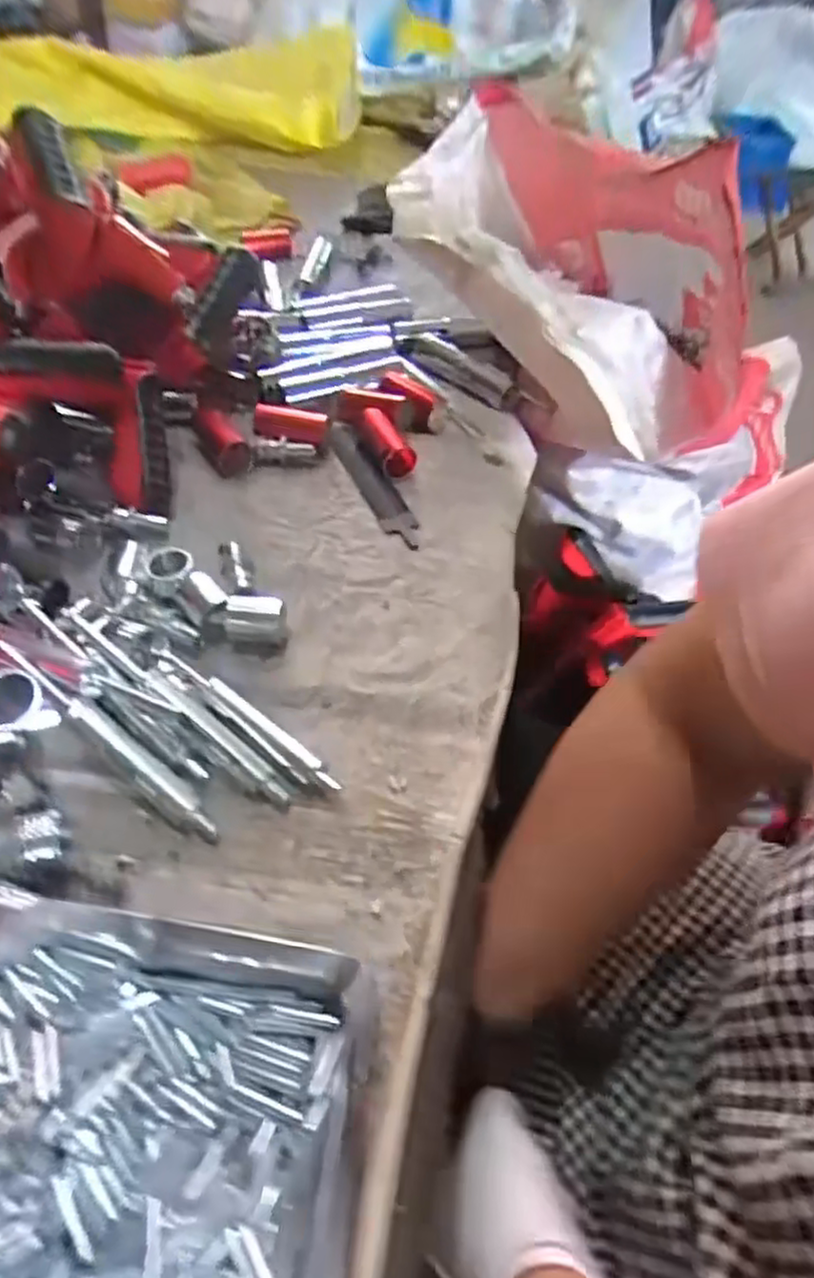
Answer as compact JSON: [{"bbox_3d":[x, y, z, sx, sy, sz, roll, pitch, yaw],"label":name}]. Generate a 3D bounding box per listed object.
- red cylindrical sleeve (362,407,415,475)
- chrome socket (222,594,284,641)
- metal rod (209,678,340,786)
[{"bbox_3d":[-0.017,-0.165,0.586,0.022,0.029,0.074,-12,49,-16],"label":"red cylindrical sleeve"},{"bbox_3d":[-0.096,-0.012,0.440,0.036,0.022,0.022,3,47,-3],"label":"chrome socket"},{"bbox_3d":[-0.074,0.051,0.390,0.102,0.012,0.008,35,54,25],"label":"metal rod"}]

